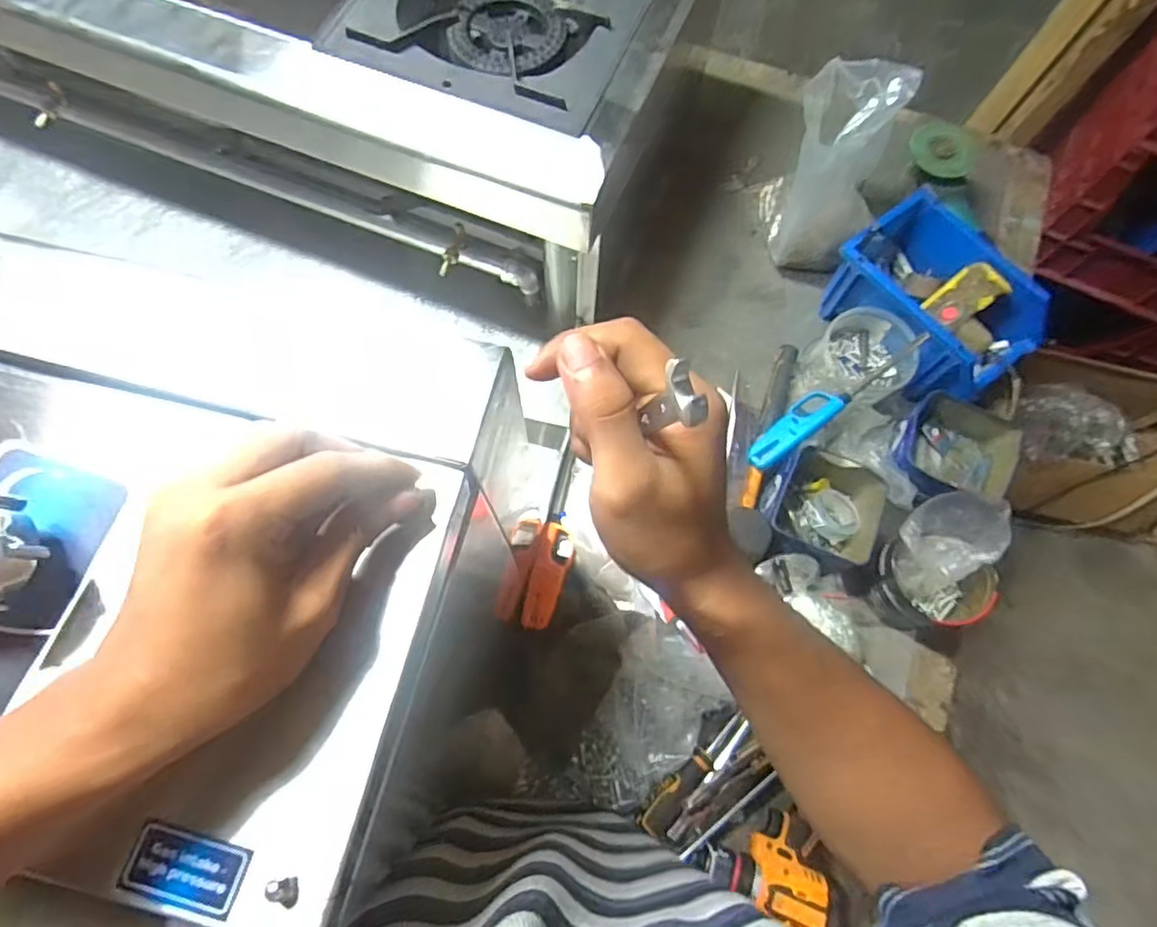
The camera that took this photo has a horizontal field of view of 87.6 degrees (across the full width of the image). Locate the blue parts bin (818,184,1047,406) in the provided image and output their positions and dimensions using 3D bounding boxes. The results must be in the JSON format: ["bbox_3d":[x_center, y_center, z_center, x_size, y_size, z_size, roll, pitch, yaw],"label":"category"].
[{"bbox_3d":[0.462,-0.209,0.794,0.177,0.103,0.247,-35,75,-11],"label":"blue parts bin"}]

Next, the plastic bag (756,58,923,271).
[{"bbox_3d":[0.334,-0.392,0.805,0.152,0.236,0.164,28,74,8],"label":"plastic bag"}]

